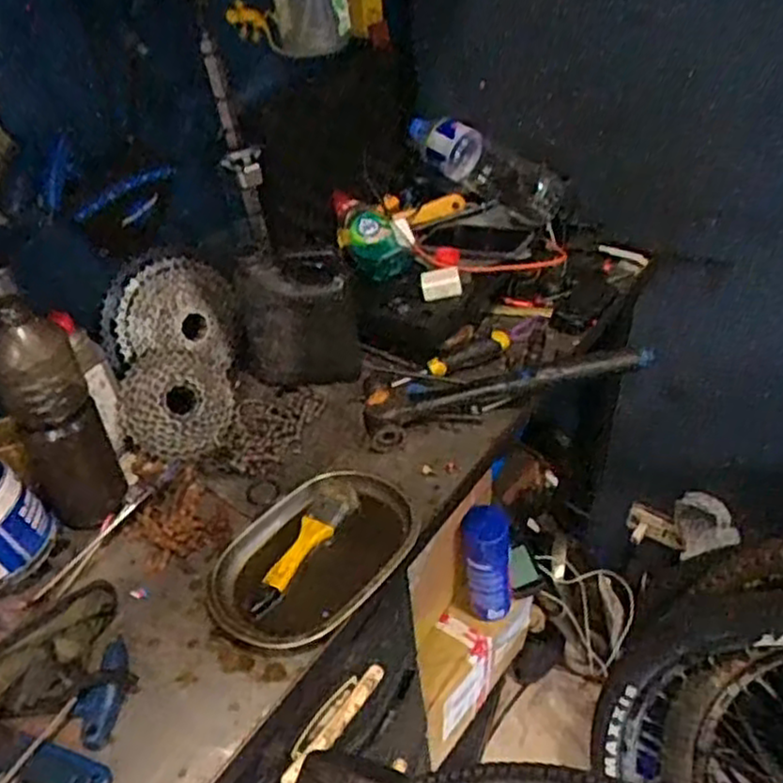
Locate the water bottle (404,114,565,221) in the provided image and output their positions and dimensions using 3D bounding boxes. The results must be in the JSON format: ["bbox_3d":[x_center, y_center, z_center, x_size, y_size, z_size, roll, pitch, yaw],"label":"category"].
[{"bbox_3d":[0.135,-0.341,1.095,0.271,0.081,0.090,33,49,17],"label":"water bottle"}]

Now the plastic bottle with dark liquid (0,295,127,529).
[{"bbox_3d":[-0.330,0.023,0.717,0.077,0.245,0.065,-22,44,-19],"label":"plastic bottle with dark liquid"}]

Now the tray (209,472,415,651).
[{"bbox_3d":[-0.072,0.158,0.721,0.141,0.029,0.216,21,48,28],"label":"tray"}]

